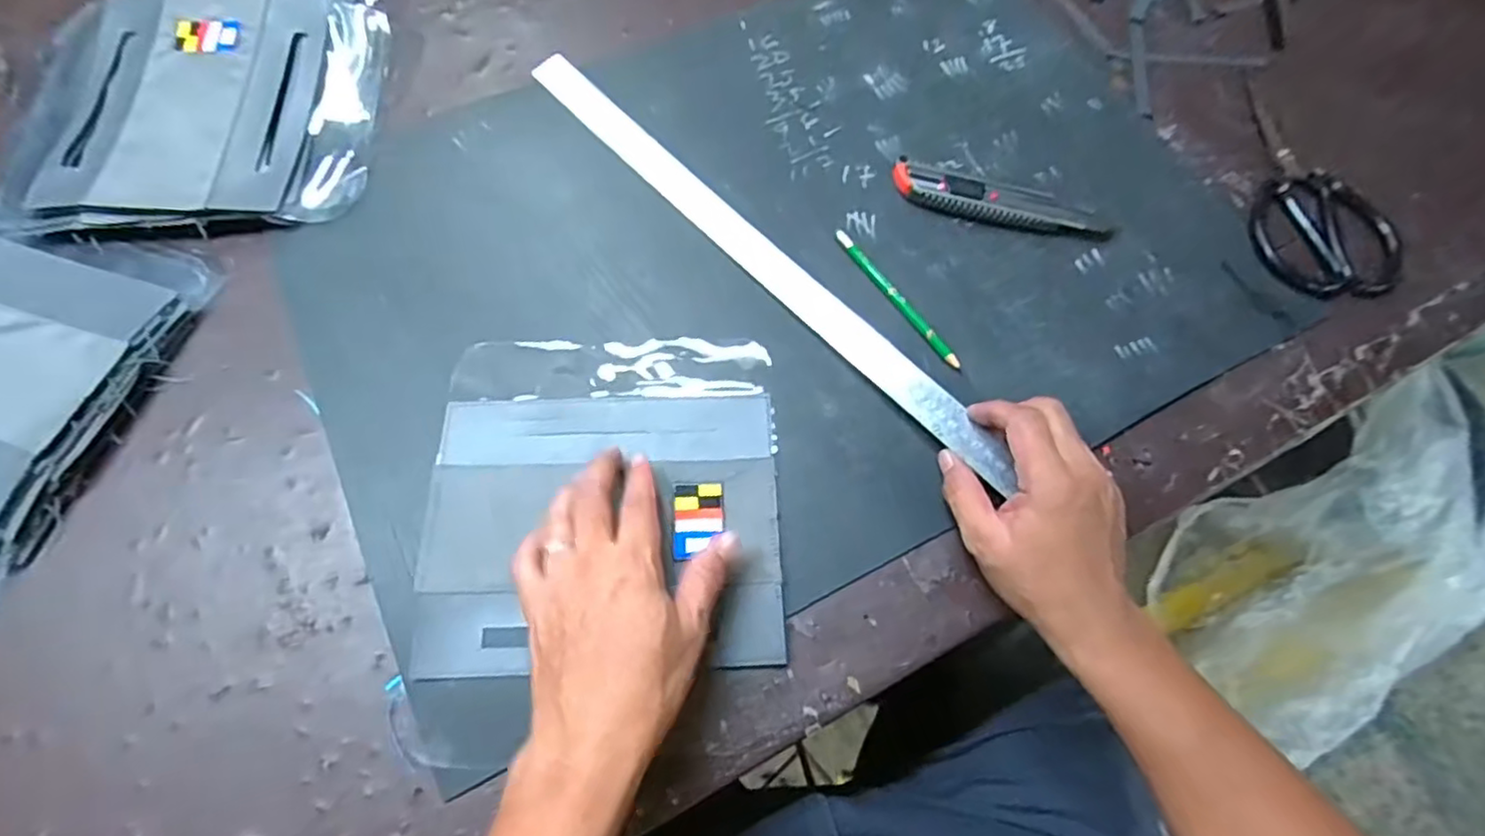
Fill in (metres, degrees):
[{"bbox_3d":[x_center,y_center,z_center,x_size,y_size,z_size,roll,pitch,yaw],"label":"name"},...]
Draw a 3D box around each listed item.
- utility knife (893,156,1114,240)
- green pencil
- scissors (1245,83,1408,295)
[{"bbox_3d":[0.196,-0.166,0.512,0.161,0.022,0.035,16,69,4],"label":"utility knife"},{"bbox_3d":[0.111,-0.088,0.484,0.009,0.010,0.135,-32,73,-14],"label":"green pencil"},{"bbox_3d":[0.448,-0.188,0.534,0.115,0.014,0.198,-6,69,-5],"label":"scissors"}]

